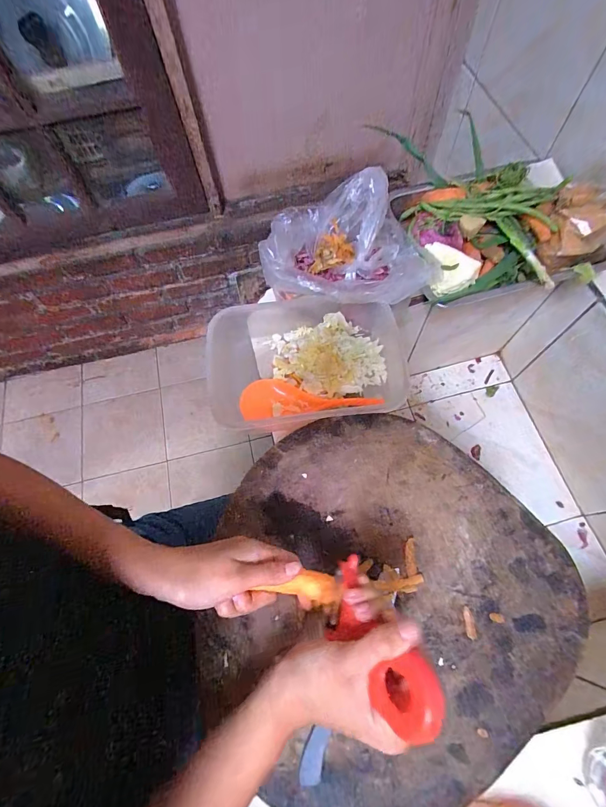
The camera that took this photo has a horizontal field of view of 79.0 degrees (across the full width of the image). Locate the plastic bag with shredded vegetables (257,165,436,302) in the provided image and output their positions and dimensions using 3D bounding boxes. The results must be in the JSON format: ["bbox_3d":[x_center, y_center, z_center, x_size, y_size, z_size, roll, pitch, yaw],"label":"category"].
[{"bbox_3d":[0.065,-0.224,0.518,0.232,0.098,0.172,18,69,10],"label":"plastic bag with shredded vegetables"}]

